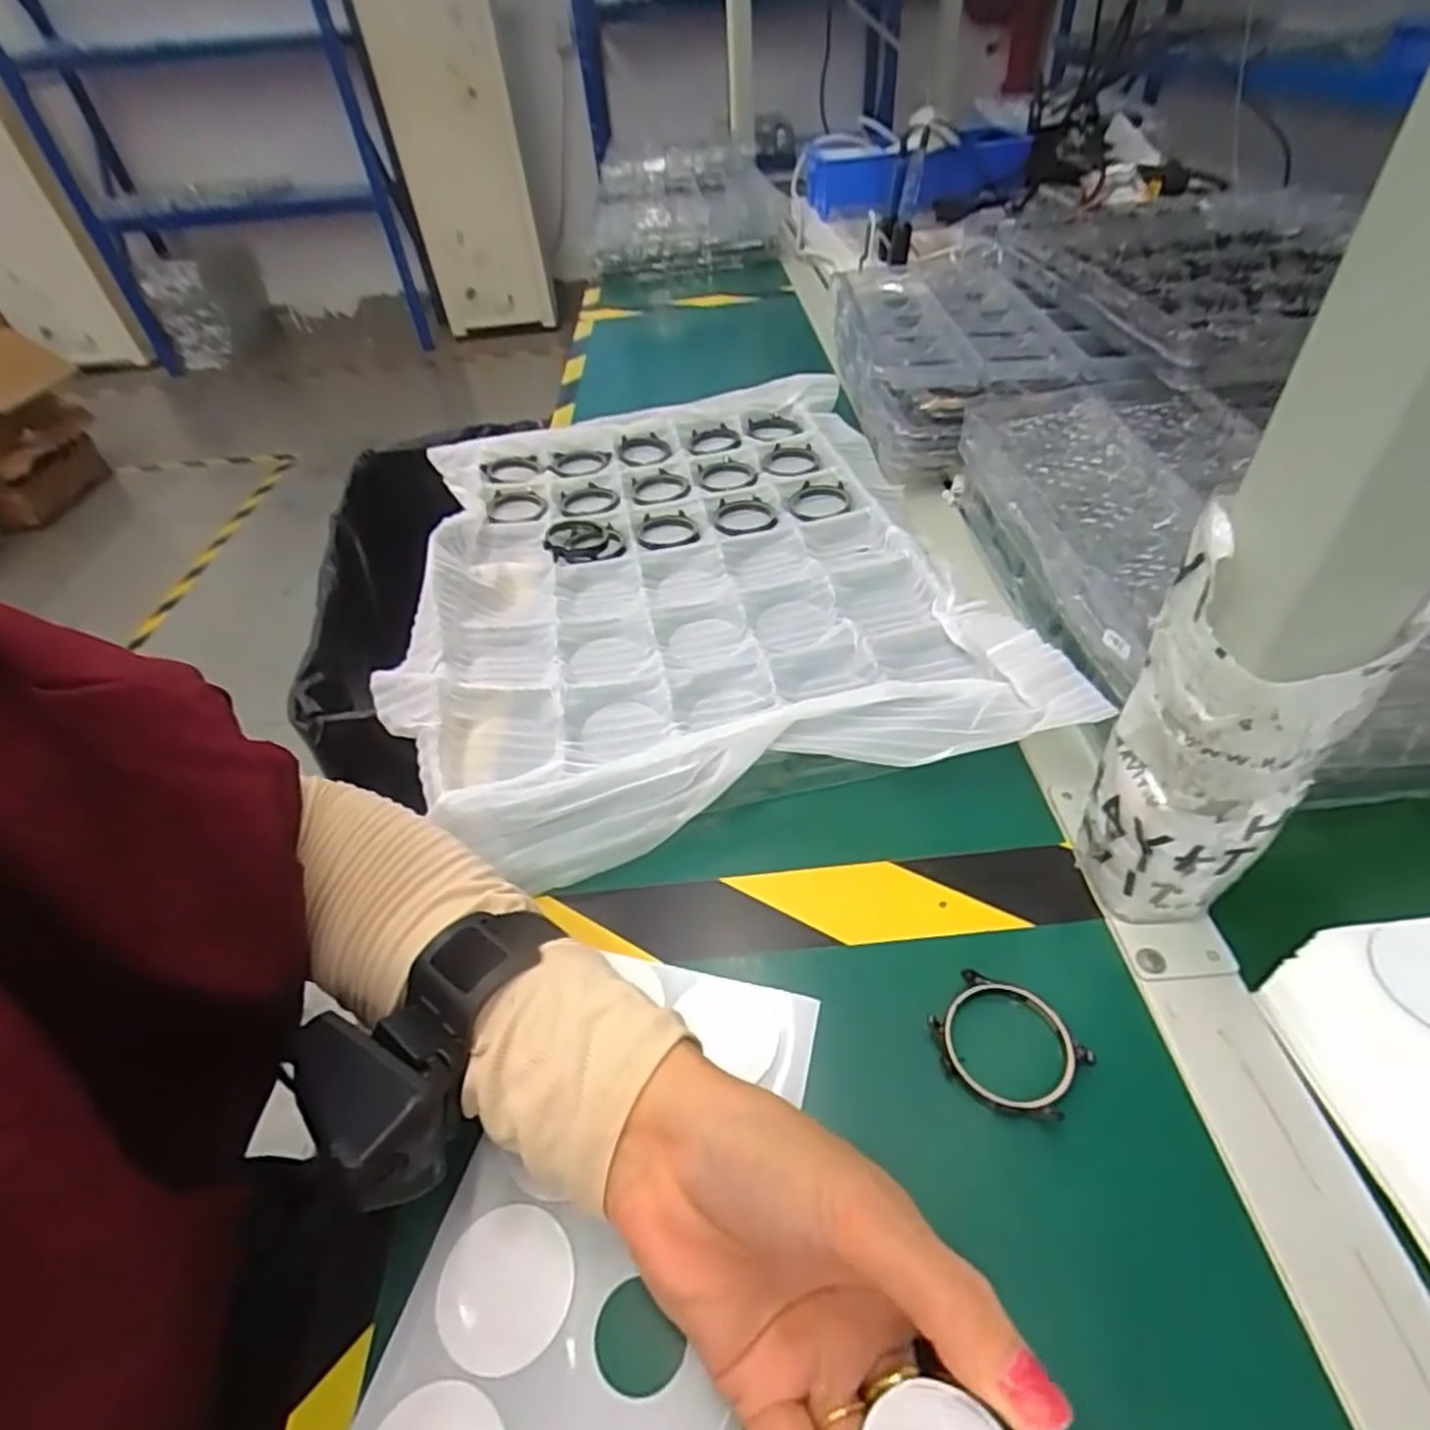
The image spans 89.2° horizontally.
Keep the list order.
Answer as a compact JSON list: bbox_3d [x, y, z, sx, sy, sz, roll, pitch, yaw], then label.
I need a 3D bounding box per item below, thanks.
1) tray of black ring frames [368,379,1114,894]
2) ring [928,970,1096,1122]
[{"bbox_3d":[-0.031,-0.115,0.506,0.342,0.045,0.484,-10,44,-4],"label":"tray of black ring frames"},{"bbox_3d":[0.109,0.121,0.269,0.047,0.004,0.050,-3,44,3],"label":"ring"}]

